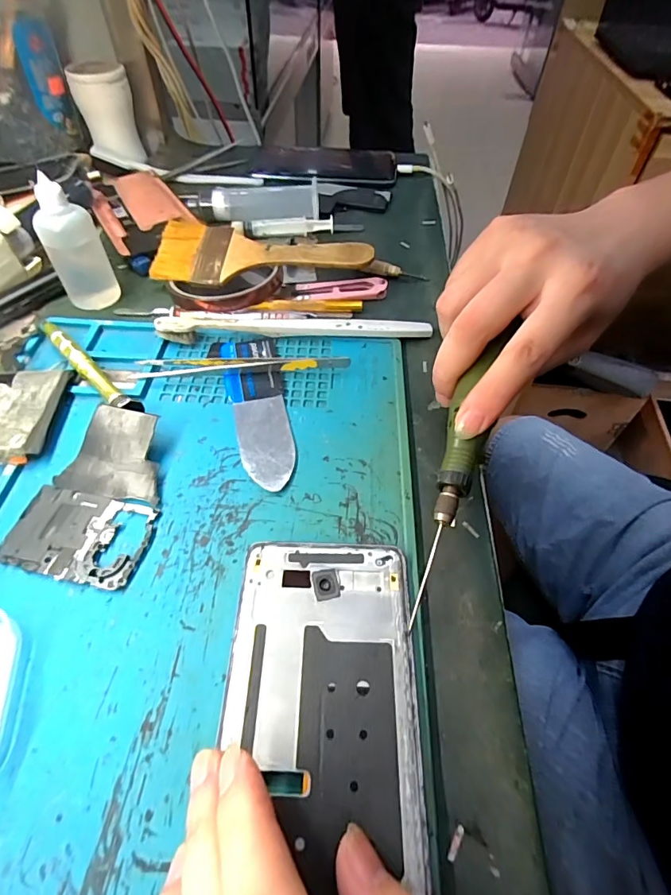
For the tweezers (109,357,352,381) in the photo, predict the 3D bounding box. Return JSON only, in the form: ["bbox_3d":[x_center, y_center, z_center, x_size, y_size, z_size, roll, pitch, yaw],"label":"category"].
[{"bbox_3d":[-0.068,-0.049,0.278,0.150,0.011,0.016,1,53,-1],"label":"tweezers"}]

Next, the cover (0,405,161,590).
[{"bbox_3d":[-0.117,0.020,0.222,0.063,0.015,0.087,10,53,6],"label":"cover"}]

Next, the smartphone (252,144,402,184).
[{"bbox_3d":[-0.012,-0.308,0.481,0.154,0.013,0.075,4,53,1],"label":"smartphone"}]

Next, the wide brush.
[{"bbox_3d":[-0.055,-0.143,0.340,0.160,0.024,0.059,7,53,3],"label":"wide brush"}]

